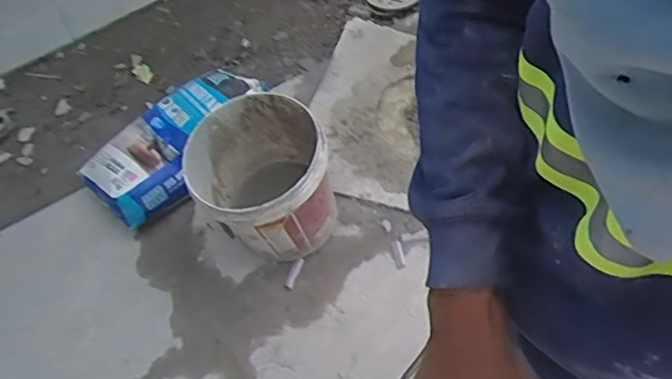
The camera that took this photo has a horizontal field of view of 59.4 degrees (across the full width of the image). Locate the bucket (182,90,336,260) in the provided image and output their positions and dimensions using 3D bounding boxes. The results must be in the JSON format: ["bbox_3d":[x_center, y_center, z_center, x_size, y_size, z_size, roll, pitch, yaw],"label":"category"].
[{"bbox_3d":[-0.162,-0.009,1.340,0.285,0.289,0.294,-3,58,5],"label":"bucket"}]

